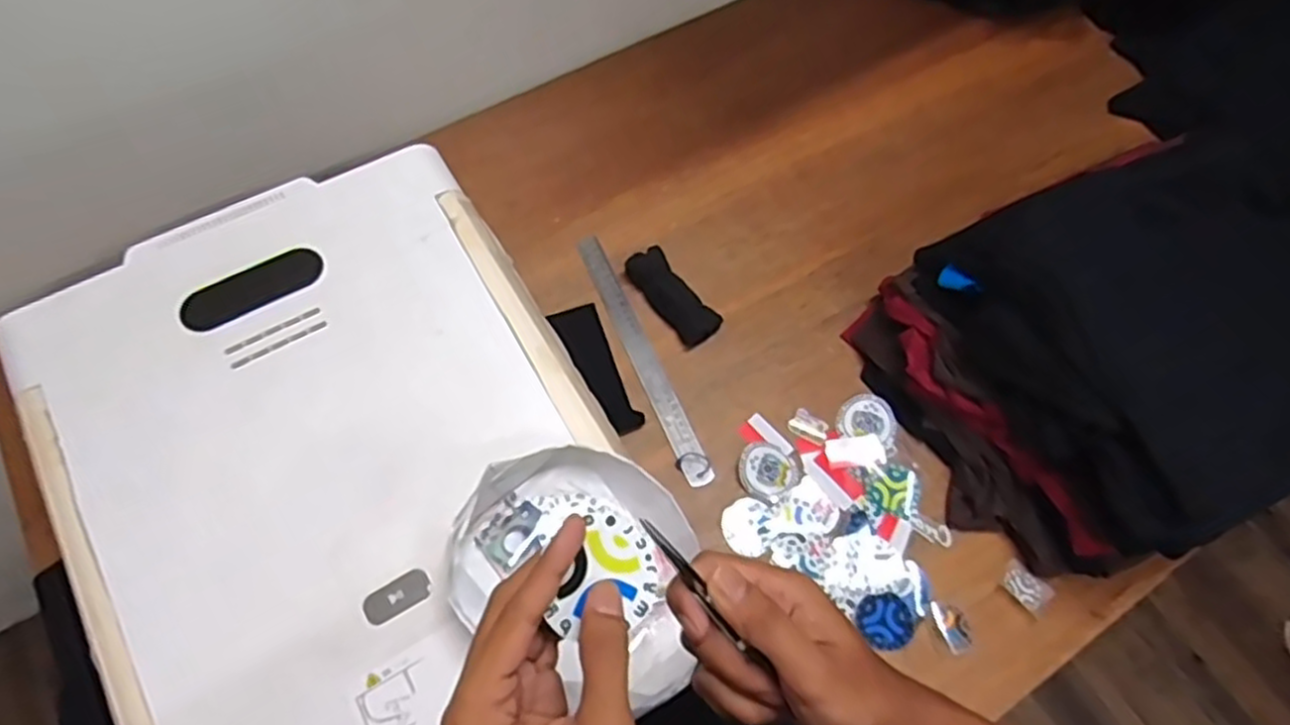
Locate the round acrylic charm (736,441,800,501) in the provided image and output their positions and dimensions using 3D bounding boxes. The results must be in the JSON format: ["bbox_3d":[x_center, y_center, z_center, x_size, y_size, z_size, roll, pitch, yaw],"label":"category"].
[{"bbox_3d":[0.127,0.110,0.770,0.058,0.015,0.059,2,65,-3],"label":"round acrylic charm"}]

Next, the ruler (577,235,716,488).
[{"bbox_3d":[-0.004,-0.011,0.827,0.030,0.007,0.320,-21,68,-12],"label":"ruler"}]

